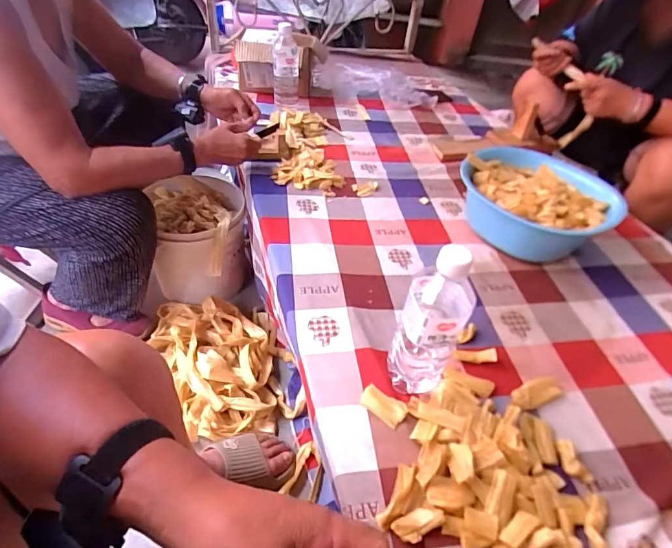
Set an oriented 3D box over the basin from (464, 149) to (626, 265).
[{"bbox_3d":[0.373,-0.129,0.792,0.251,0.109,0.259,4,43,-4],"label":"basin"}]

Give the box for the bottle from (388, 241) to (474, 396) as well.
[{"bbox_3d":[0.109,0.063,0.477,0.079,0.226,0.070,23,45,16],"label":"bottle"}]

